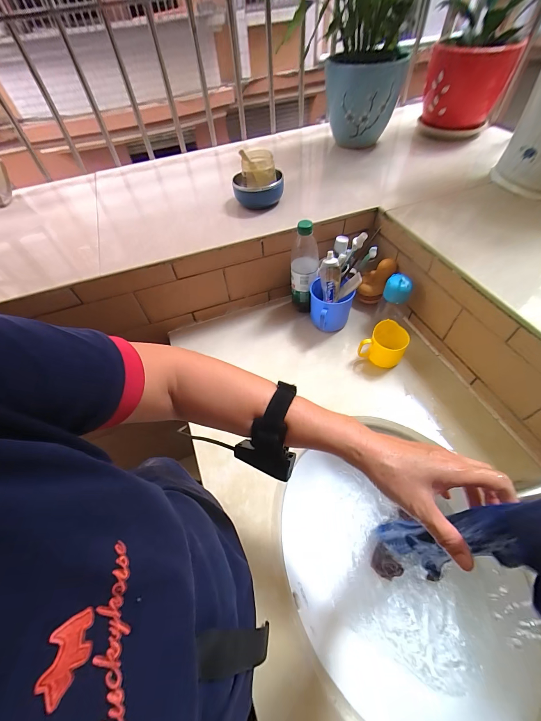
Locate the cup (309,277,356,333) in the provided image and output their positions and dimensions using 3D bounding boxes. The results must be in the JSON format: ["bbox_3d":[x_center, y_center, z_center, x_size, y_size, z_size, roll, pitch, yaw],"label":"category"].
[{"bbox_3d":[0.135,-0.127,0.679,0.091,0.096,0.088,-2,54,3],"label":"cup"}]

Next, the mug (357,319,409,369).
[{"bbox_3d":[0.241,-0.035,0.614,0.087,0.066,0.066,24,59,20],"label":"mug"}]

